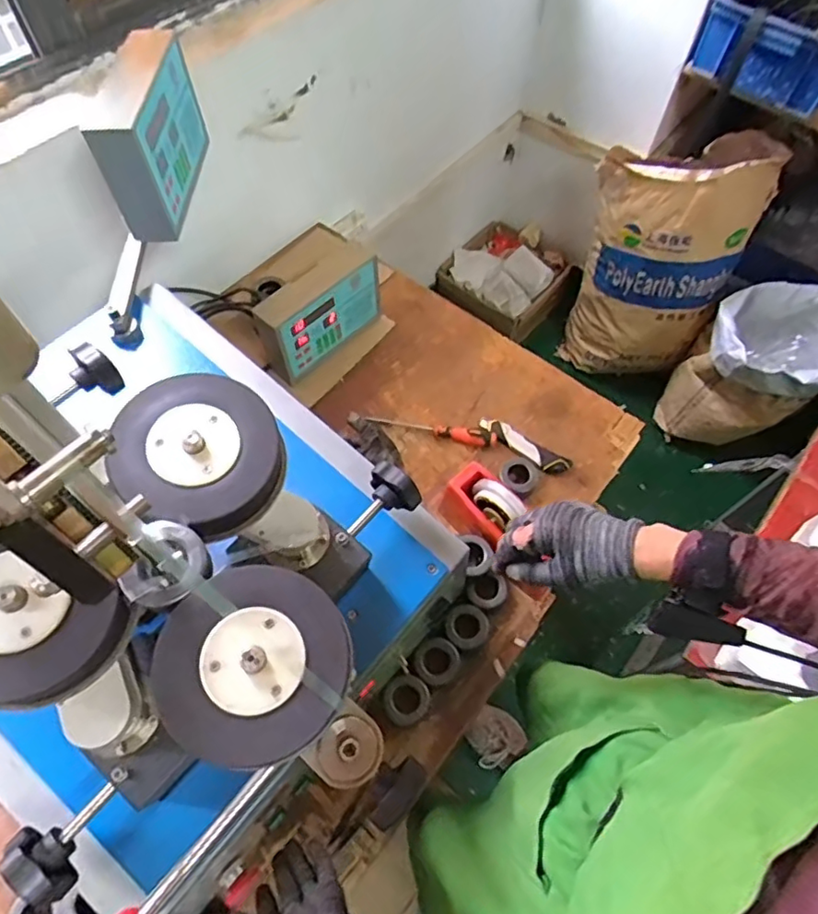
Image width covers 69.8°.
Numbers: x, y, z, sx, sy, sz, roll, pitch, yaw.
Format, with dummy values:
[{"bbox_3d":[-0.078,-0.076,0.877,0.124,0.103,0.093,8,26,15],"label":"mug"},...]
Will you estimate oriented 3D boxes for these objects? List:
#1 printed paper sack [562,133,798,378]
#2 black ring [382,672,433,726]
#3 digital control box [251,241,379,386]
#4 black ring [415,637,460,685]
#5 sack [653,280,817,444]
[{"bbox_3d":[0.682,-0.540,1.614,0.398,0.612,0.334,37,66,17],"label":"printed paper sack"},{"bbox_3d":[-0.003,0.311,0.755,0.060,0.027,0.057,-39,69,-21],"label":"black ring"},{"bbox_3d":[-0.154,-0.246,1.007,0.084,0.140,0.229,41,67,18],"label":"digital control box"},{"bbox_3d":[0.038,0.276,0.792,0.059,0.022,0.058,1,61,-2],"label":"black ring"},{"bbox_3d":[0.946,-0.242,1.608,0.344,0.385,0.320,-39,69,-21],"label":"sack"}]

